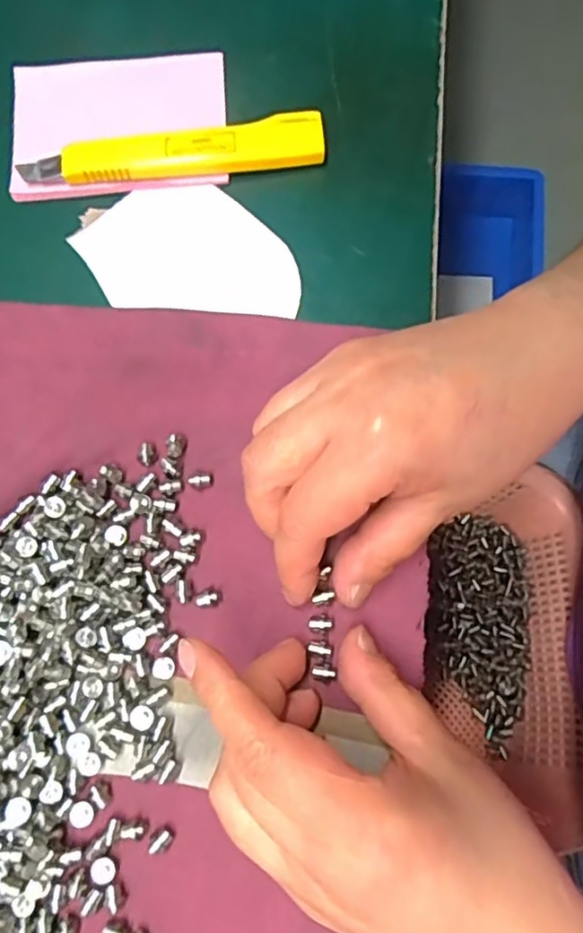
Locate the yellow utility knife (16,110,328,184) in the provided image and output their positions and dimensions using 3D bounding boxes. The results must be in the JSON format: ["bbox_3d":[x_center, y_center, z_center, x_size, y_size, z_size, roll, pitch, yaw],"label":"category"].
[{"bbox_3d":[-0.051,-0.135,0.278,0.128,0.013,0.019,-6,79,-1],"label":"yellow utility knife"}]

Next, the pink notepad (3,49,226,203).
[{"bbox_3d":[-0.078,-0.152,0.291,0.096,0.011,0.067,-3,79,0],"label":"pink notepad"}]

